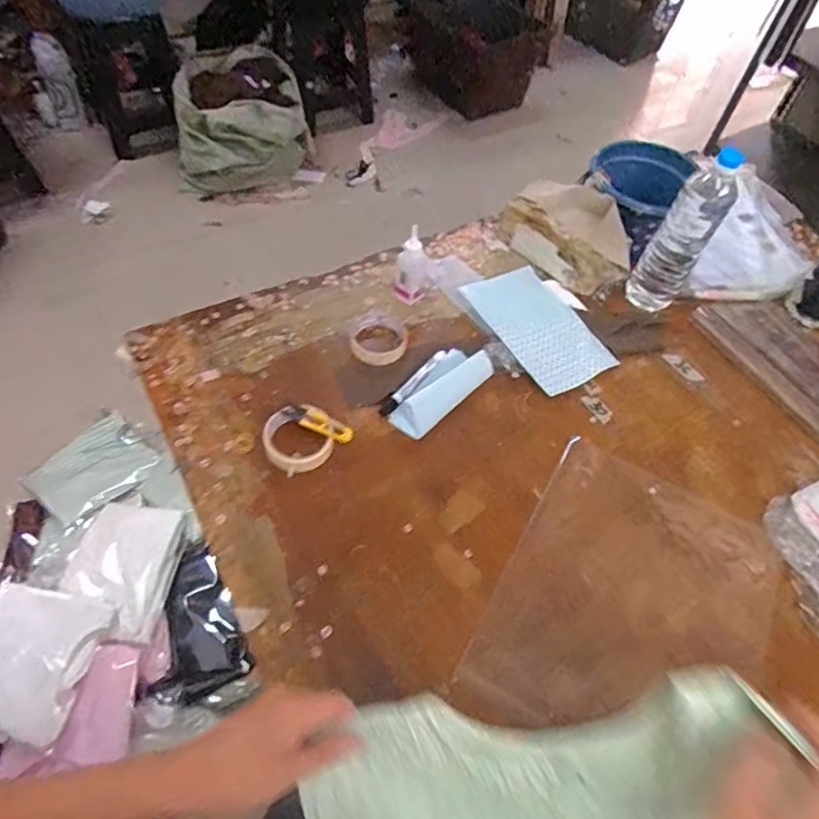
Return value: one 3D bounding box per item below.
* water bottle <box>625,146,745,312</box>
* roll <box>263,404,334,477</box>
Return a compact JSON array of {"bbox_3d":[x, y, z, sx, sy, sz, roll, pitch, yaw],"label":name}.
[{"bbox_3d":[0.411,-0.254,0.868,0.071,0.256,0.081,-3,56,-7],"label":"water bottle"},{"bbox_3d":[-0.145,0.036,0.752,0.086,0.026,0.092,-5,57,-8],"label":"roll"}]

